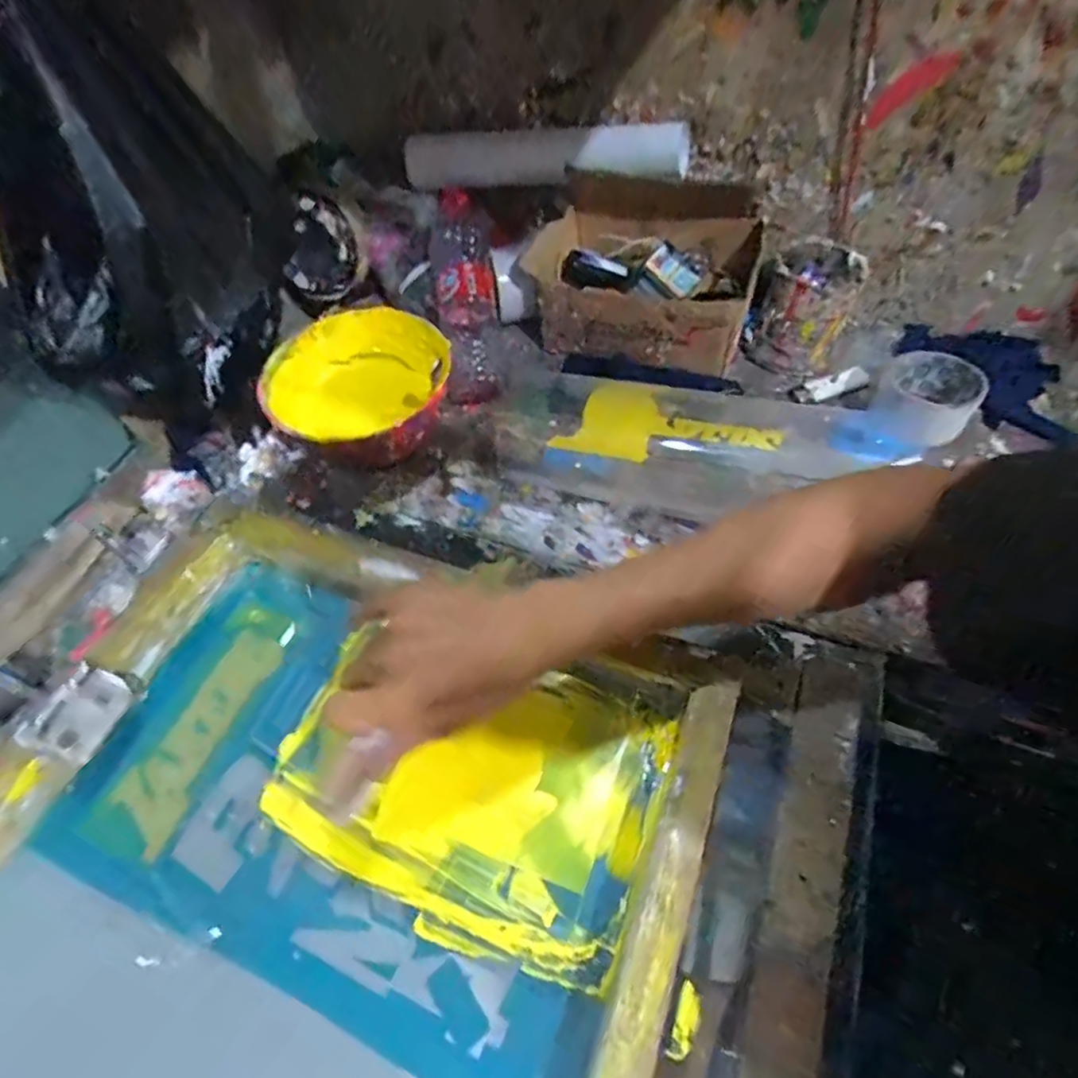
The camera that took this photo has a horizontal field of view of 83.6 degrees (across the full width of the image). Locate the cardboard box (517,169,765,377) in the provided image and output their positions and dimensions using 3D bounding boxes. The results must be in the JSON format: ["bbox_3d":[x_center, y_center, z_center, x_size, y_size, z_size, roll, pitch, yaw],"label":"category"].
[{"bbox_3d":[0.112,-0.278,0.640,0.224,0.091,0.167,14,59,14],"label":"cardboard box"}]

